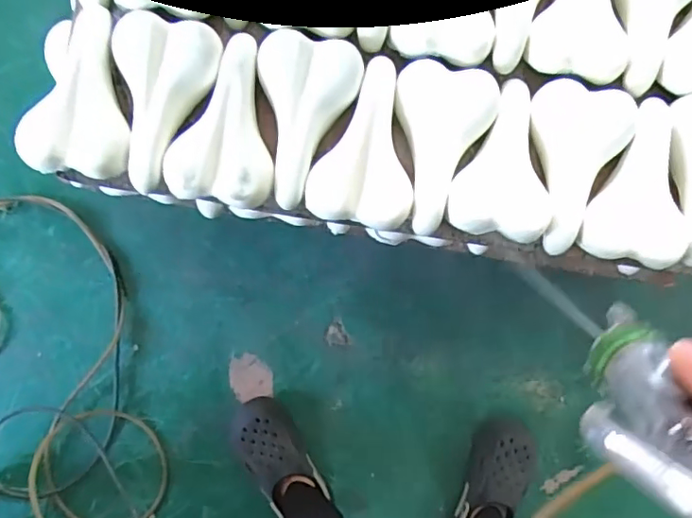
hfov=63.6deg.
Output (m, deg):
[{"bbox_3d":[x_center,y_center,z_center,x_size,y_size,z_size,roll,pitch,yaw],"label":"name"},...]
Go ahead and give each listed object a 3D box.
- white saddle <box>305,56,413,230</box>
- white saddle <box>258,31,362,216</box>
[{"bbox_3d":[0.036,-0.183,0.865,0.162,0.053,0.266,10,87,-2],"label":"white saddle"},{"bbox_3d":[-0.075,-0.216,0.853,0.152,0.056,0.257,14,87,-2],"label":"white saddle"}]

